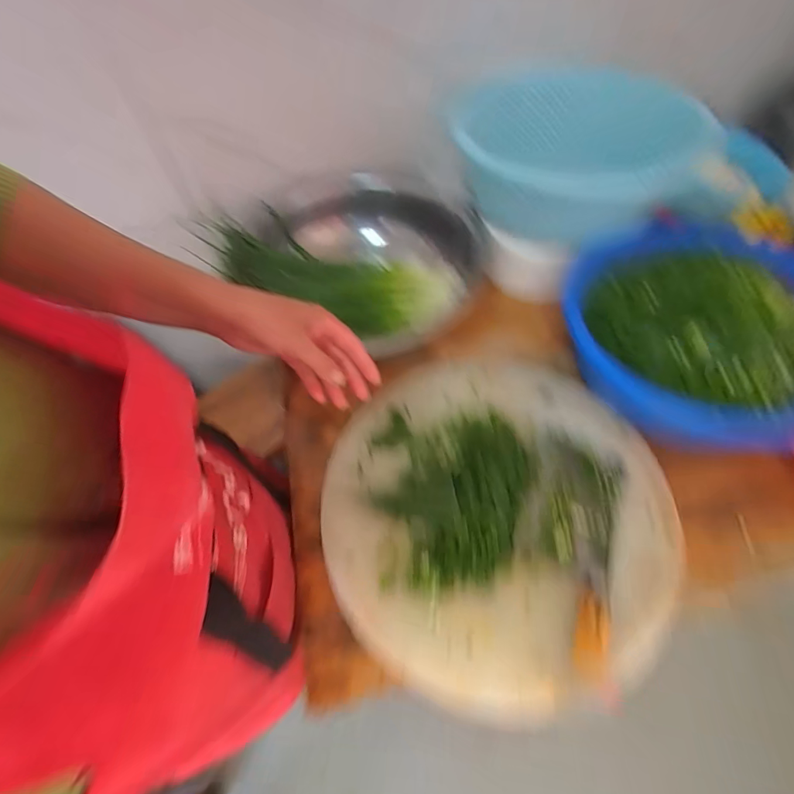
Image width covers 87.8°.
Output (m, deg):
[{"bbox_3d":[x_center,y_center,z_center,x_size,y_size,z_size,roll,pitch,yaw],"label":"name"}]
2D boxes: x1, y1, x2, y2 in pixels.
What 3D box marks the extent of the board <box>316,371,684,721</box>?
[{"bbox_3d":[0.117,0.121,0.501,0.395,0.044,0.416,-2,58,3],"label":"board"}]

